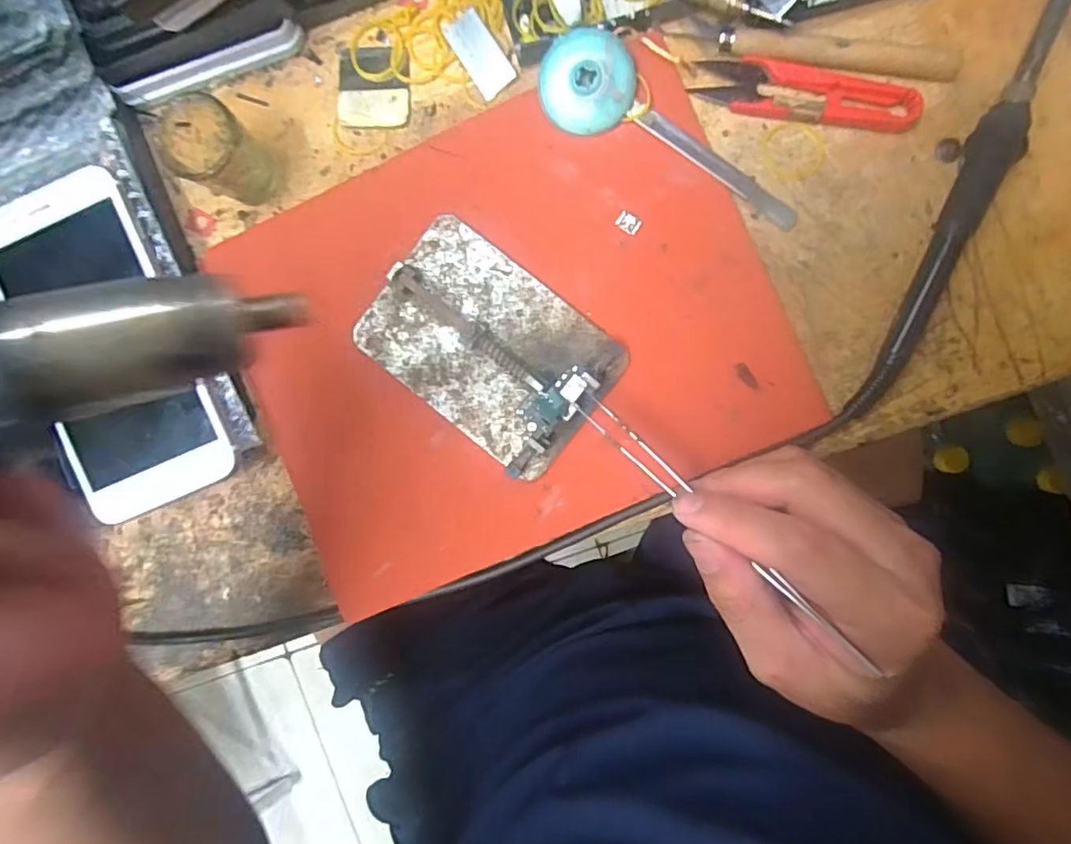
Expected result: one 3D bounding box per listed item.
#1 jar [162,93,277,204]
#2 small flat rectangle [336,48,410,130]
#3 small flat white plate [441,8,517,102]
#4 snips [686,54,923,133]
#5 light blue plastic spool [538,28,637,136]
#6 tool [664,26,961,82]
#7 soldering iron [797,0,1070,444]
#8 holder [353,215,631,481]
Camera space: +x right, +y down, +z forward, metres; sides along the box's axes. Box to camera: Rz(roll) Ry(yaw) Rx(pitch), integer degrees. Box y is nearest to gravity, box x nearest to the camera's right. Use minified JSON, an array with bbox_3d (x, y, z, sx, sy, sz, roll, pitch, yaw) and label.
[{"bbox_3d":[-0.144,-0.124,0.272,0.035,0.046,0.033,0,92,5],"label":"jar"},{"bbox_3d":[-0.080,-0.166,0.287,0.035,0.004,0.038,2,93,5],"label":"small flat rectangle"},{"bbox_3d":[-0.027,-0.179,0.281,0.019,0.006,0.041,-34,99,6],"label":"small flat white plate"},{"bbox_3d":[0.124,-0.150,0.268,0.100,0.009,0.022,15,94,4],"label":"snips"},{"bbox_3d":[0.024,-0.157,0.268,0.043,0.017,0.041,0,92,5],"label":"light blue plastic spool"},{"bbox_3d":[0.125,-0.170,0.263,0.124,0.010,0.013,11,93,4],"label":"tool"},{"bbox_3d":[0.187,-0.083,0.260,0.027,0.018,0.212,26,94,3],"label":"soldering iron"},{"bbox_3d":[-0.023,-0.036,0.277,0.114,0.017,0.080,38,95,2],"label":"holder"}]

